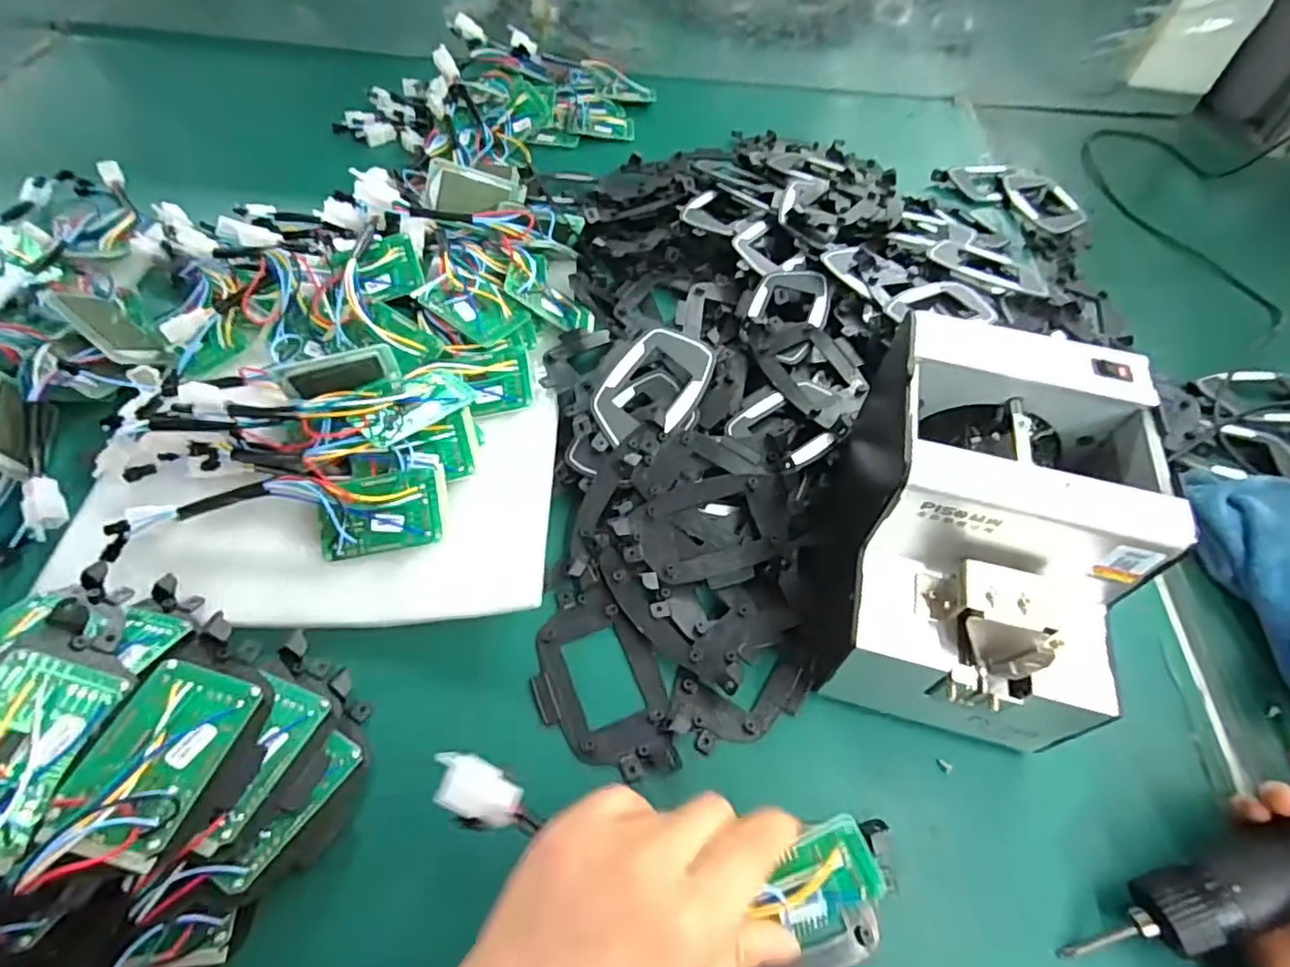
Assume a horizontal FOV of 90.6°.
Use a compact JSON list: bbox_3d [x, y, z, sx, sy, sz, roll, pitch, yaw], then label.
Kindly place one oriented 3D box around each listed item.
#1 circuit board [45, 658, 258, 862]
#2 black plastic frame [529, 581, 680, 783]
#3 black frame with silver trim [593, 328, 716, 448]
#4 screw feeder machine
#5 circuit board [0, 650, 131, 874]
[{"bbox_3d":[-0.218,0.120,0.287,0.050,0.011,0.076,21,44,-8],"label":"circuit board"},{"bbox_3d":[-0.027,0.113,0.369,0.070,0.006,0.113,-12,56,-12],"label":"black plastic frame"},{"bbox_3d":[0.006,-0.066,0.444,0.065,0.013,0.097,41,74,-3],"label":"black frame with silver trim"},{"bbox_3d":[0.178,0.027,0.354,0.130,0.144,0.176,13,55,6],"label":"screw feeder machine"},{"bbox_3d":[-0.269,0.117,0.269,0.047,0.007,0.086,30,43,-26],"label":"circuit board"}]

